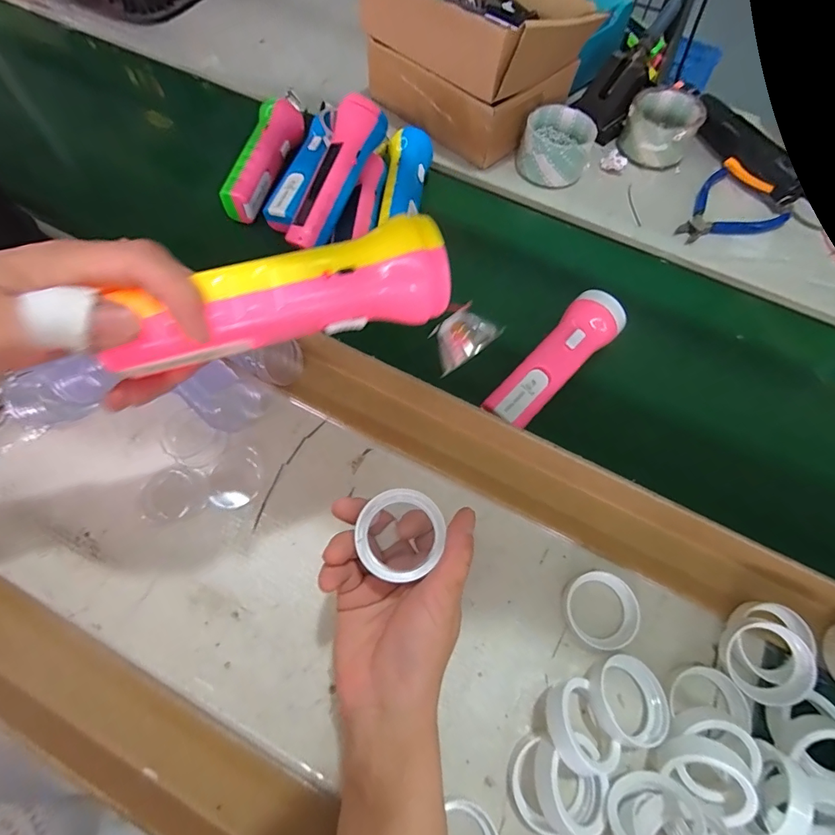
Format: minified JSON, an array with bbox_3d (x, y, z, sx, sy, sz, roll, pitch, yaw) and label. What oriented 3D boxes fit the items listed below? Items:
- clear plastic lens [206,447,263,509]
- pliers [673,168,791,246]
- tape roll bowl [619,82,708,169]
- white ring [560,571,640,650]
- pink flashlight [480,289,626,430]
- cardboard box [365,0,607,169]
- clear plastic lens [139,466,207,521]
[{"bbox_3d":[-0.154,0.050,0.374,0.042,0.007,0.050,20,65,2],"label":"clear plastic lens"},{"bbox_3d":[0.370,-0.242,0.533,0.138,0.009,0.102,-37,75,-21],"label":"pliers"},{"bbox_3d":[0.312,-0.374,0.574,0.086,0.047,0.092,3,65,-6],"label":"tape roll bowl"},{"bbox_3d":[0.140,0.146,0.339,0.051,0.014,0.053,3,65,-6],"label":"white ring"},{"bbox_3d":[0.131,-0.050,0.418,0.052,0.042,0.168,39,72,14],"label":"pink flashlight"},{"bbox_3d":[0.075,-0.463,0.549,0.230,0.144,0.211,43,73,15],"label":"cardboard box"},{"bbox_3d":[-0.202,0.063,0.369,0.051,0.004,0.044,-6,66,-10],"label":"clear plastic lens"}]

